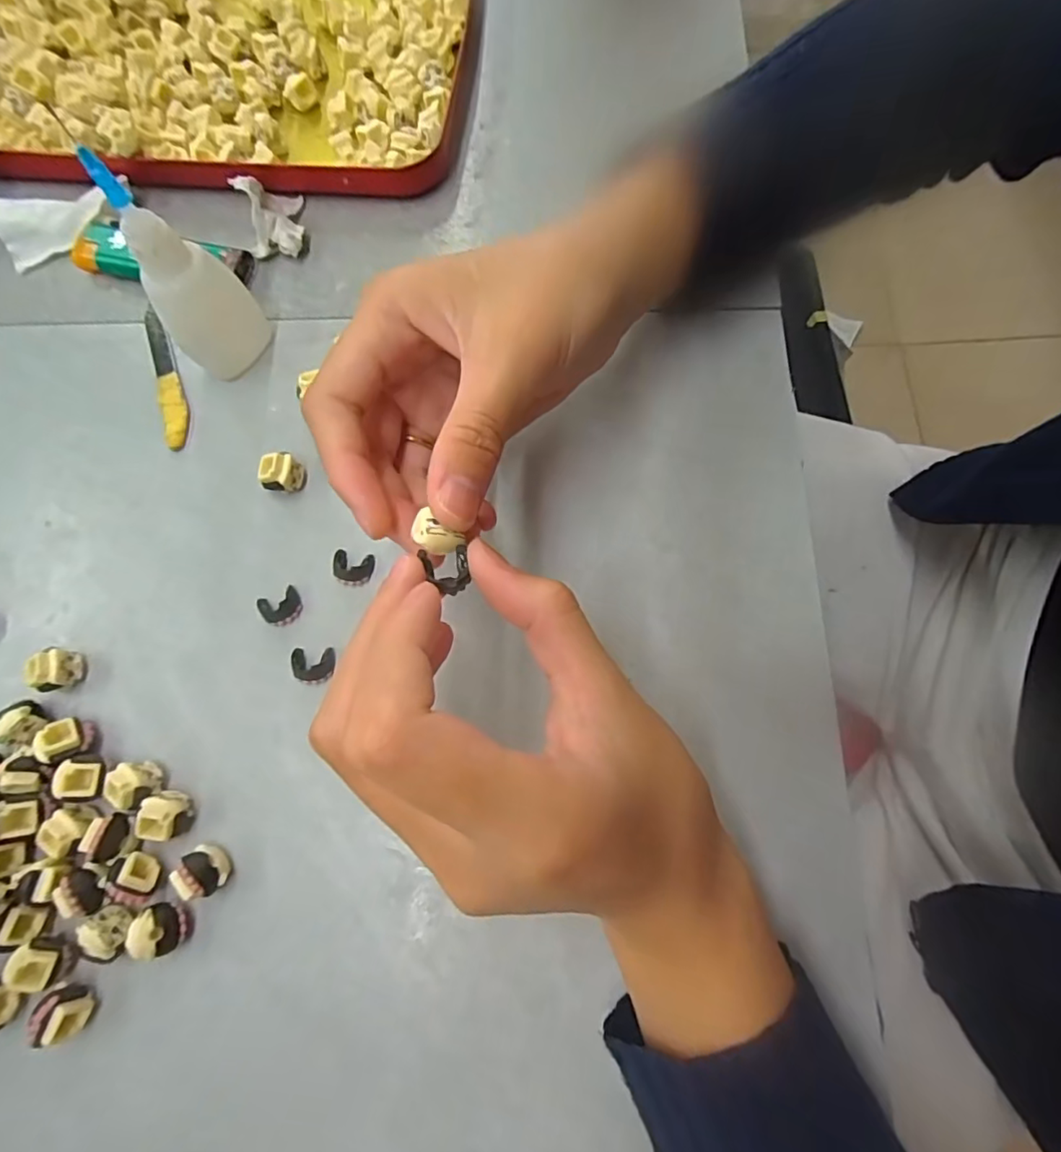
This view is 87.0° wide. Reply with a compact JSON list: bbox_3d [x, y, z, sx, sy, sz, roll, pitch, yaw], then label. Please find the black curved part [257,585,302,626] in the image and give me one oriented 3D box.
[{"bbox_3d":[-0.100,0.012,0.222,0.016,0.007,0.014,-25,77,-5],"label":"black curved part"}]

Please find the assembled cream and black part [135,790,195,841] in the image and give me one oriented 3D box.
[{"bbox_3d":[-0.130,0.085,0.198,0.013,0.013,0.014,7,77,3],"label":"assembled cream and black part"}]

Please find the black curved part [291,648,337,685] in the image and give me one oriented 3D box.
[{"bbox_3d":[-0.084,0.035,0.216,0.017,0.006,0.014,-2,76,1],"label":"black curved part"}]

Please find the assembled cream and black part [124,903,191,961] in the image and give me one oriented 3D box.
[{"bbox_3d":[-0.126,0.119,0.190,0.015,0.015,0.013,18,77,6],"label":"assembled cream and black part"}]

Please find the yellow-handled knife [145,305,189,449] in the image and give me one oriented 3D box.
[{"bbox_3d":[-0.163,-0.090,0.250,0.011,0.004,0.073,-18,77,-3],"label":"yellow-handled knife"}]

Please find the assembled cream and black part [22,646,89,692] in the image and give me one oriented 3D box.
[{"bbox_3d":[-0.181,0.036,0.215,0.013,0.015,0.016,1,76,2],"label":"assembled cream and black part"}]

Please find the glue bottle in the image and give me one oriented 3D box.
[{"bbox_3d":[-0.131,-0.110,0.211,0.026,0.090,0.031,-4,76,0],"label":"glue bottle"}]

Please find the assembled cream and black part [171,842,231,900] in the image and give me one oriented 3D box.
[{"bbox_3d":[-0.114,0.102,0.194,0.014,0.015,0.015,0,76,1],"label":"assembled cream and black part"}]

